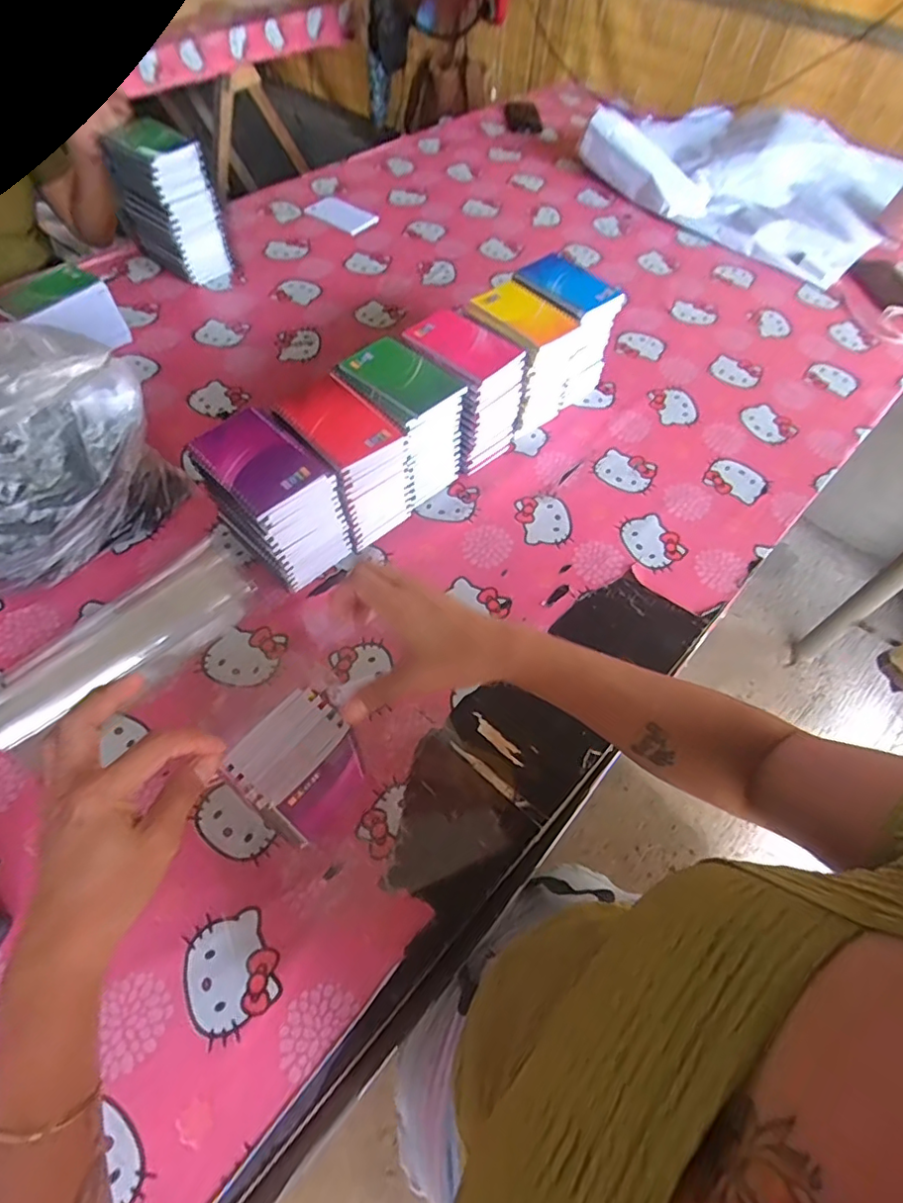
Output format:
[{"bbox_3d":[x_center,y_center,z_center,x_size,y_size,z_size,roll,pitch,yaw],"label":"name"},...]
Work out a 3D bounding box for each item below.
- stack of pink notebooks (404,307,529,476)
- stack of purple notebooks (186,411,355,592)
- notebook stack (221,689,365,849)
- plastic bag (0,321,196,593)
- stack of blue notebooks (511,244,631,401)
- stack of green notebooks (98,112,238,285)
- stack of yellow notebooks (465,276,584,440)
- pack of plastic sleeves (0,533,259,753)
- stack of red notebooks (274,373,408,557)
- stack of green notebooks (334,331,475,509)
[{"bbox_3d":[0.012,-0.271,0.743,0.130,0.154,0.096,41,64,21],"label":"stack of pink notebooks"},{"bbox_3d":[-0.193,-0.105,0.628,0.127,0.160,0.096,40,64,20],"label":"stack of purple notebooks"},{"bbox_3d":[-0.128,0.146,0.490,0.063,0.139,0.089,35,62,18],"label":"notebook stack"},{"bbox_3d":[-0.477,-0.157,0.599,0.261,0.247,0.270,21,59,10],"label":"plastic bag"},{"bbox_3d":[0.157,-0.379,0.813,0.091,0.161,0.131,-34,65,-22],"label":"stack of blue notebooks"},{"bbox_3d":[-0.468,-0.662,0.937,0.160,0.207,0.089,34,62,18],"label":"stack of green notebooks"},{"bbox_3d":[0.085,-0.326,0.781,0.131,0.152,0.103,40,64,20],"label":"stack of yellow notebooks"},{"bbox_3d":[-0.362,0.047,0.635,0.125,0.019,0.294,40,64,21],"label":"pack of plastic sleeves"},{"bbox_3d":[-0.121,-0.155,0.665,0.126,0.156,0.098,39,64,20],"label":"stack of red notebooks"},{"bbox_3d":[-0.062,-0.219,0.709,0.132,0.155,0.102,40,64,20],"label":"stack of green notebooks"}]

